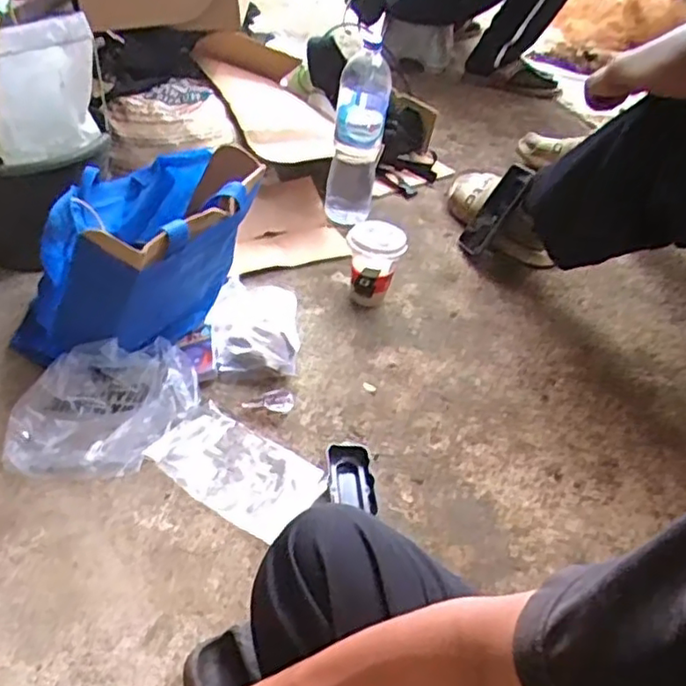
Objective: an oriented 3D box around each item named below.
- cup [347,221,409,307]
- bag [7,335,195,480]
[{"bbox_3d":[0.049,-0.118,1.021,0.082,0.117,0.086,4,41,-5],"label":"cup"},{"bbox_3d":[-0.281,0.072,0.774,0.211,0.082,0.137,-10,44,-19],"label":"bag"}]

